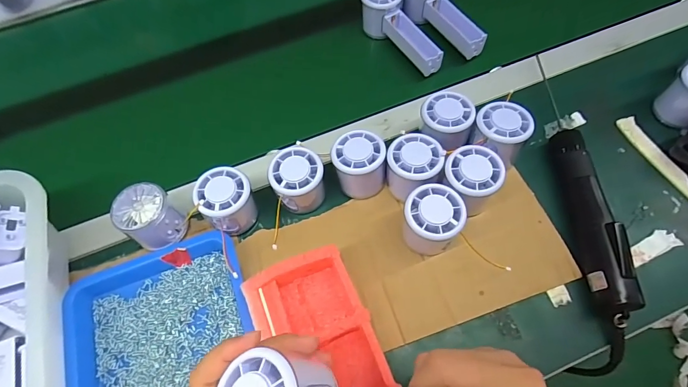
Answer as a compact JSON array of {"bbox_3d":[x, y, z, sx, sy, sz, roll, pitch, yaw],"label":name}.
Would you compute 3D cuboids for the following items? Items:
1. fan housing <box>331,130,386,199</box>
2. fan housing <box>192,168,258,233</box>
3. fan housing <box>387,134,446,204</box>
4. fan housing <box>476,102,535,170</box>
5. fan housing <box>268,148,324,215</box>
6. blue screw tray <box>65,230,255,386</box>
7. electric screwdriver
[{"bbox_3d":[0.015,-0.033,0.417,0.058,0.052,0.061,-7,66,-1],"label":"fan housing"},{"bbox_3d":[-0.126,0.008,0.410,0.054,0.059,0.058,-1,64,2],"label":"fan housing"},{"bbox_3d":[0.074,-0.030,0.404,0.055,0.046,0.059,-1,64,2],"label":"fan housing"},{"bbox_3d":[0.170,-0.064,0.417,0.057,0.055,0.062,4,66,4],"label":"fan housing"},{"bbox_3d":[-0.051,-0.015,0.415,0.055,0.051,0.059,-1,64,2],"label":"fan housing"},{"bbox_3d":[-0.168,0.160,0.360,0.171,0.034,0.224,-18,65,-6],"label":"blue screw tray"},{"bbox_3d":[0.252,0.021,0.384,0.031,0.052,0.204,-2,64,2],"label":"electric screwdriver"}]

